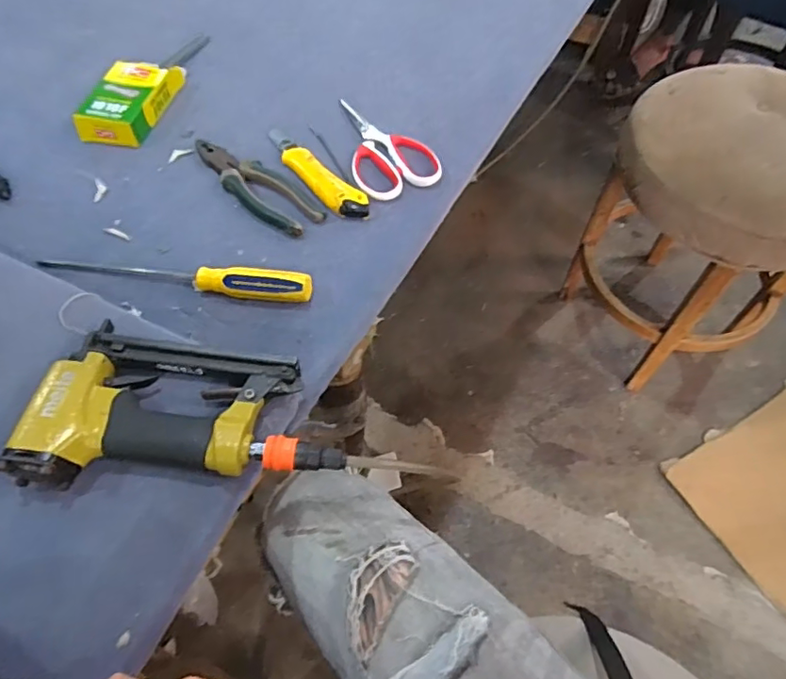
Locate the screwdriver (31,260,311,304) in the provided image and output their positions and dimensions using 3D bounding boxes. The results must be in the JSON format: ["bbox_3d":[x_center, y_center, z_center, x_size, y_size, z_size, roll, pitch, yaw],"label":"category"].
[{"bbox_3d":[-0.217,-0.066,0.554,0.270,0.025,0.031,7,58,3],"label":"screwdriver"}]

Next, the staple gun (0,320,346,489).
[{"bbox_3d":[-0.158,0.068,0.447,0.230,0.059,0.128,8,58,3],"label":"staple gun"}]

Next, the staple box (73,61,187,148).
[{"bbox_3d":[-0.329,-0.302,0.700,0.082,0.028,0.131,12,58,5],"label":"staple box"}]

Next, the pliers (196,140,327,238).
[{"bbox_3d":[-0.160,-0.177,0.635,0.055,0.012,0.191,-39,67,-23],"label":"pliers"}]

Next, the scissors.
[{"bbox_3d":[-0.017,-0.243,0.675,0.097,0.009,0.187,-18,60,-13],"label":"scissors"}]

